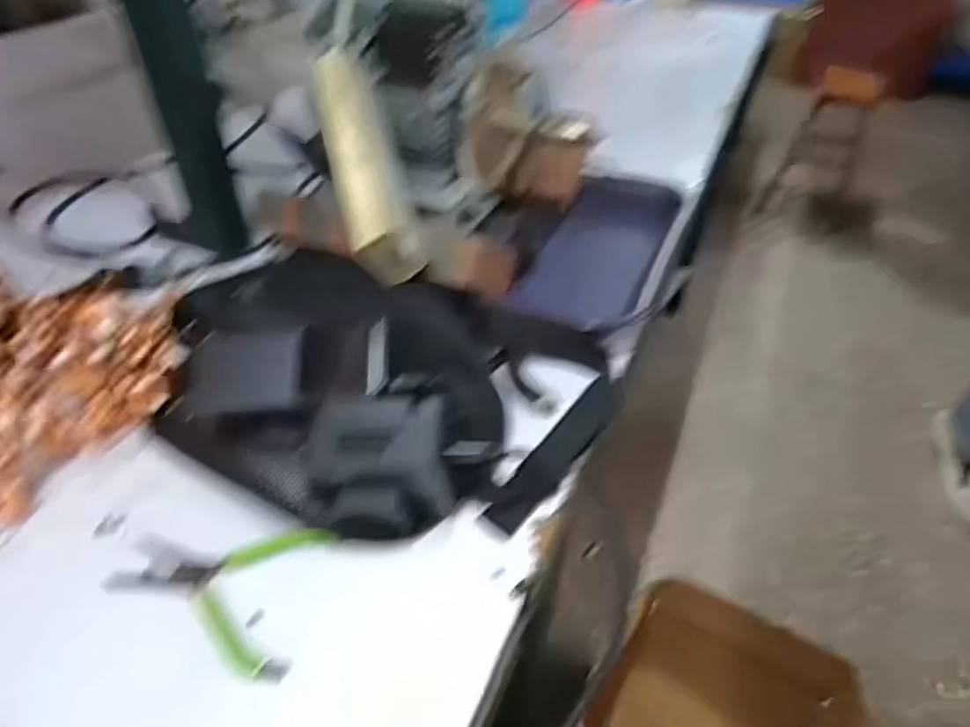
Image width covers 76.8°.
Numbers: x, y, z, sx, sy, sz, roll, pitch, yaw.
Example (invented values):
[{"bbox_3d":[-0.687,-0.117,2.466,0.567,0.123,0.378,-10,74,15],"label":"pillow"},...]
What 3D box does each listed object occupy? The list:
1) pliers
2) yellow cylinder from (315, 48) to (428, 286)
[{"bbox_3d":[-0.156,0.126,0.351,0.117,0.009,0.086,8,43,6],"label":"pliers"},{"bbox_3d":[-0.093,-0.160,0.474,0.050,0.051,0.204,-12,70,-11],"label":"yellow cylinder"}]

